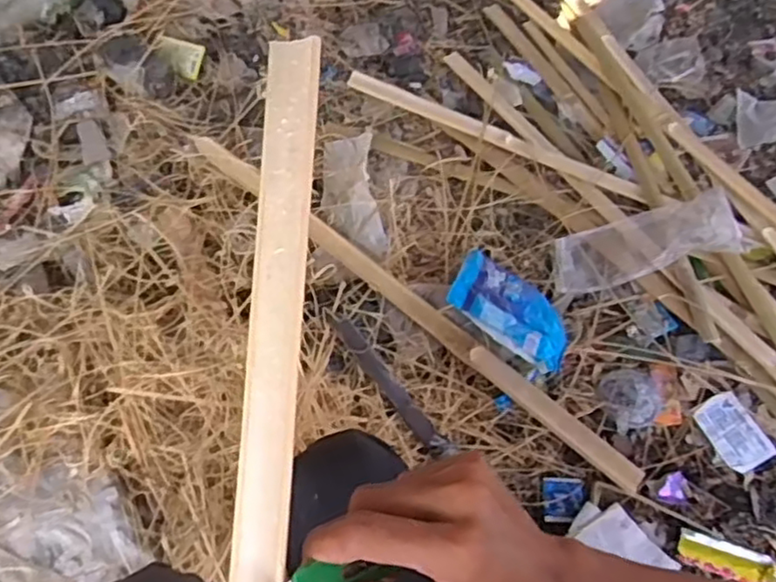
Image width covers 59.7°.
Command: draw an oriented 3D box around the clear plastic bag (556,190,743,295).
[{"bbox_3d":[0.400,-0.079,1.061,0.296,0.069,0.109,-11,62,-11],"label":"clear plastic bag"}]

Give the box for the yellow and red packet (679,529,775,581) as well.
[{"bbox_3d":[0.448,0.351,0.882,0.131,0.016,0.043,15,66,5],"label":"yellow and red packet"}]

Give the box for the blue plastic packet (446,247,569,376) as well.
[{"bbox_3d":[0.182,0.028,0.994,0.195,0.022,0.127,39,51,8],"label":"blue plastic packet"}]

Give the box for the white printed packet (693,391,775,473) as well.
[{"bbox_3d":[0.497,0.200,0.966,0.071,0.009,0.106,-25,68,-12],"label":"white printed packet"}]

